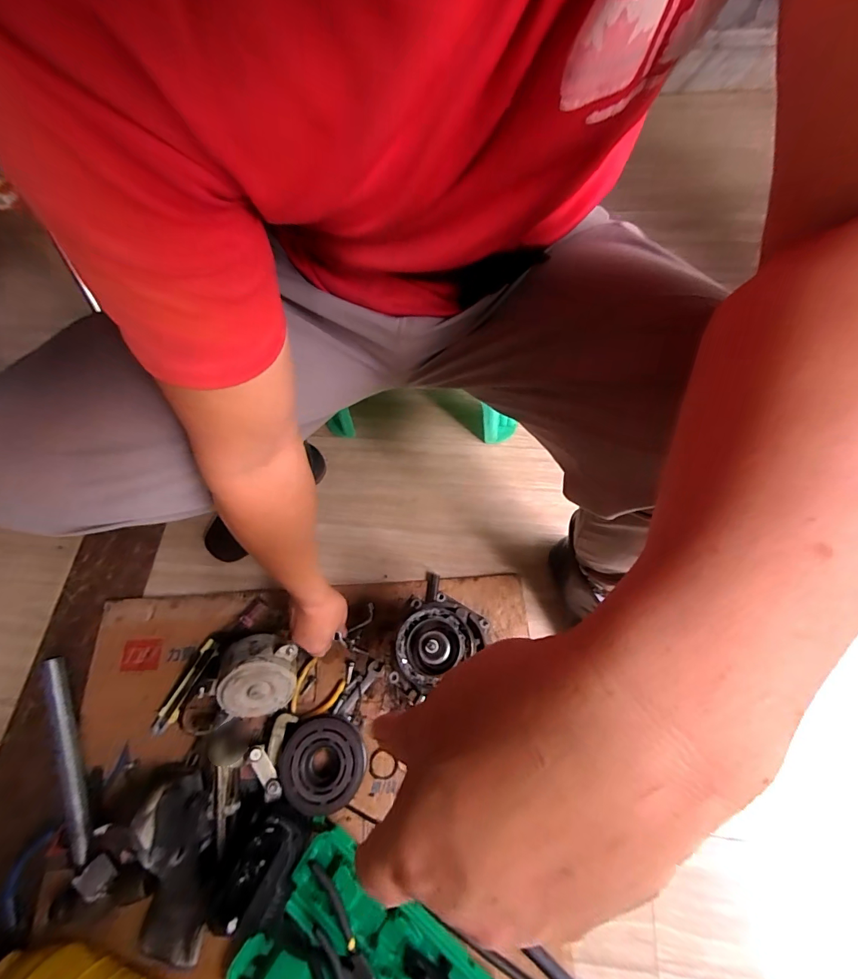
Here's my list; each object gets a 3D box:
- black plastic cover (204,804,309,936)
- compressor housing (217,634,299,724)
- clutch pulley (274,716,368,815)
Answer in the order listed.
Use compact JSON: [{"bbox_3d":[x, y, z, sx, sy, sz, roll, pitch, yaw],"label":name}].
[{"bbox_3d":[-0.199,0.459,0.504,0.080,0.061,0.108,24,71,13],"label":"black plastic cover"},{"bbox_3d":[-0.238,0.258,0.575,0.096,0.106,0.065,-7,23,-17],"label":"compressor housing"},{"bbox_3d":[-0.145,0.373,0.565,0.115,0.042,0.109,-1,67,3],"label":"clutch pulley"}]

